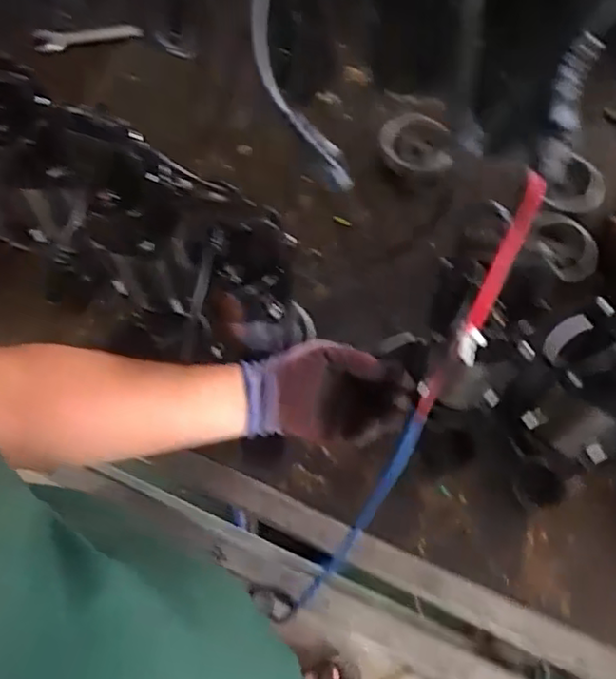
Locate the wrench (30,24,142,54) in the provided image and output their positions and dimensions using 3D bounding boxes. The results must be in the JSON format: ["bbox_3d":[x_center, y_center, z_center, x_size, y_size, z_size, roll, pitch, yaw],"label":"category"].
[{"bbox_3d":[-0.321,-0.440,0.946,0.199,0.029,0.019,6,67,24],"label":"wrench"}]

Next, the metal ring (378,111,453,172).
[{"bbox_3d":[0.148,-0.266,0.877,0.105,0.011,0.089,19,70,21],"label":"metal ring"}]

